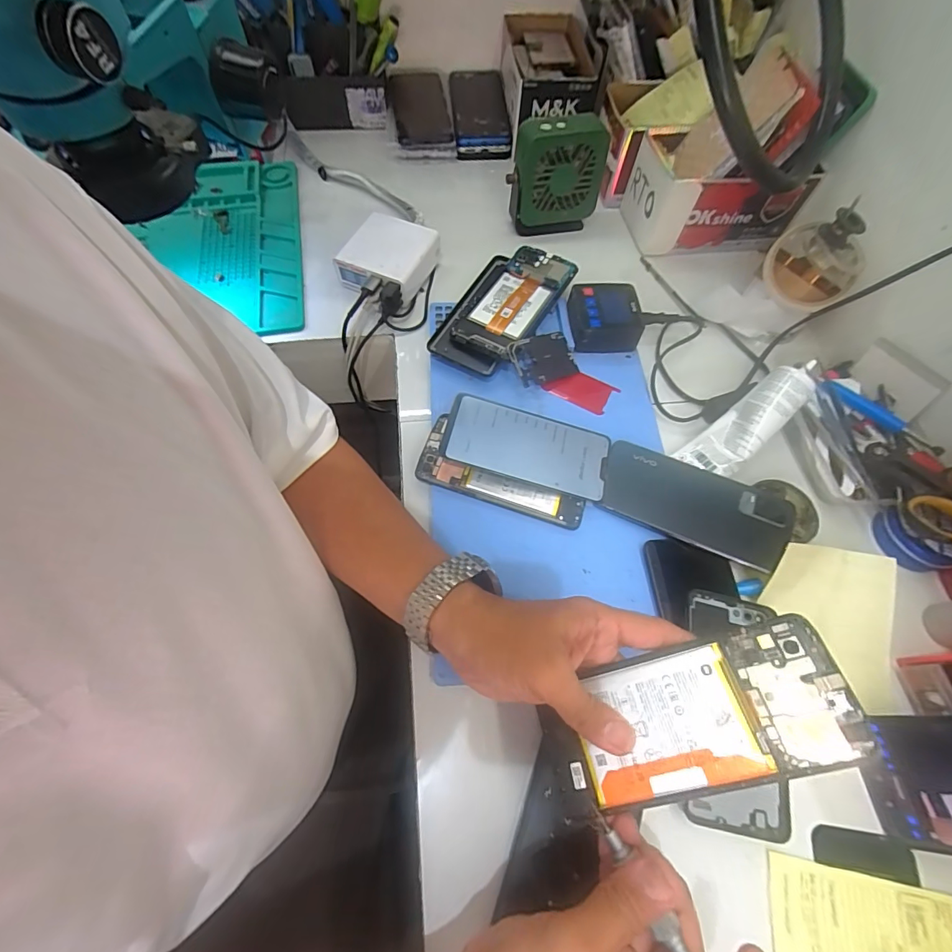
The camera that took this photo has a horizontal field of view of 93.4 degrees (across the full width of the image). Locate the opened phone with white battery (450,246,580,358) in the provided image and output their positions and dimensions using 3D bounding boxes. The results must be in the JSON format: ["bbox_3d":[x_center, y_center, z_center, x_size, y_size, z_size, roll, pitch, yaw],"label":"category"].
[{"bbox_3d":[0.040,-0.186,0.475,0.078,0.013,0.153,25,63,14],"label":"opened phone with white battery"}]

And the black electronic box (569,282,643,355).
[{"bbox_3d":[0.134,-0.169,0.479,0.076,0.032,0.075,0,64,-2],"label":"black electronic box"}]

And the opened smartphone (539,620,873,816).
[{"bbox_3d":[0.119,0.137,0.254,0.162,0.006,0.071,-22,59,12],"label":"opened smartphone"}]

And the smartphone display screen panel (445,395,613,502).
[{"bbox_3d":[0.047,-0.027,0.403,0.144,0.006,0.070,15,62,-2],"label":"smartphone display screen panel"}]

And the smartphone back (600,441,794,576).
[{"bbox_3d":[0.188,0.023,0.391,0.153,0.007,0.073,23,65,15],"label":"smartphone back"}]

